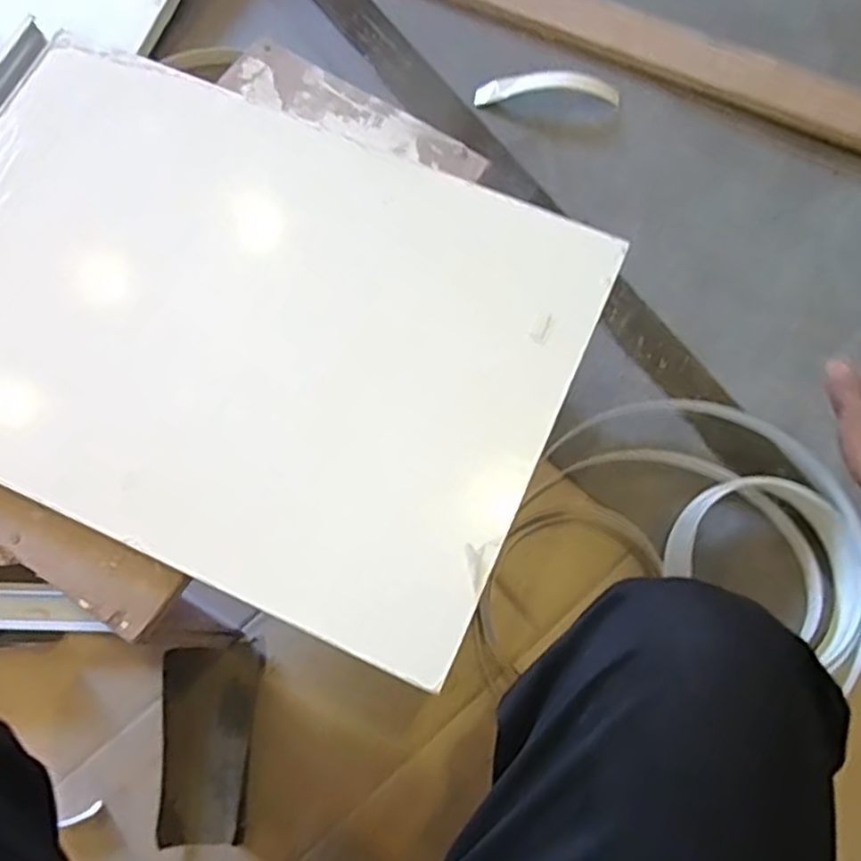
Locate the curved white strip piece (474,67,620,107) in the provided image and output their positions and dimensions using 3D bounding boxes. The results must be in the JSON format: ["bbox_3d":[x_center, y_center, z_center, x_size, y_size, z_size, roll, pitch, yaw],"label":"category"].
[{"bbox_3d":[0.146,-0.432,0.887,0.178,0.013,0.058,0,74,1],"label":"curved white strip piece"}]

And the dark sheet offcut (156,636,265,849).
[{"bbox_3d":[-0.210,0.296,0.676,0.084,0.018,0.177,-1,74,1],"label":"dark sheet offcut"}]

